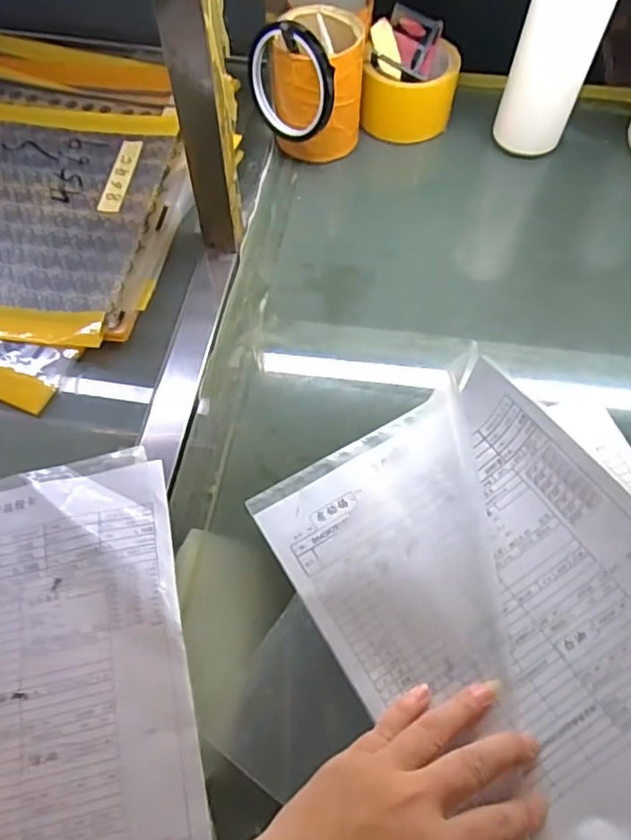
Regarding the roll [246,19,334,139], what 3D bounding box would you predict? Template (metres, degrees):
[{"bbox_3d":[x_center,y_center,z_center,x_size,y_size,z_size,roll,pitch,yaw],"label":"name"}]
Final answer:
[{"bbox_3d":[-0.024,-0.291,0.517,0.091,0.090,0.018,17,43,36],"label":"roll"}]

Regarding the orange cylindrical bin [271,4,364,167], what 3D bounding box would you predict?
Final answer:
[{"bbox_3d":[-0.001,-0.308,0.551,0.080,0.123,0.088,0,62,0],"label":"orange cylindrical bin"}]

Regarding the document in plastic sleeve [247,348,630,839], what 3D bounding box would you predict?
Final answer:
[{"bbox_3d":[0.121,0.124,0.328,0.207,0.076,0.332,-23,64,-12],"label":"document in plastic sleeve"}]

